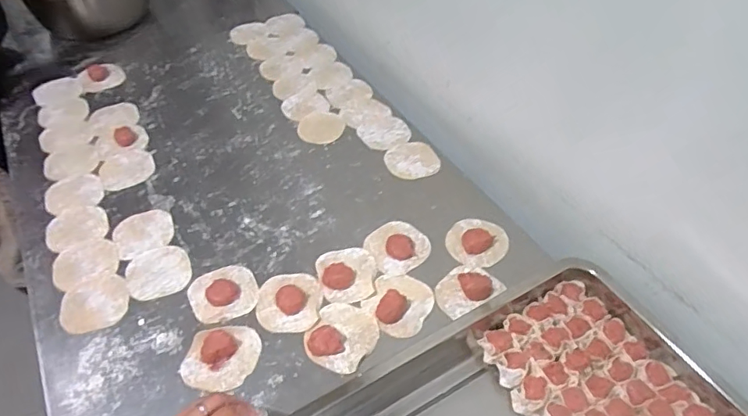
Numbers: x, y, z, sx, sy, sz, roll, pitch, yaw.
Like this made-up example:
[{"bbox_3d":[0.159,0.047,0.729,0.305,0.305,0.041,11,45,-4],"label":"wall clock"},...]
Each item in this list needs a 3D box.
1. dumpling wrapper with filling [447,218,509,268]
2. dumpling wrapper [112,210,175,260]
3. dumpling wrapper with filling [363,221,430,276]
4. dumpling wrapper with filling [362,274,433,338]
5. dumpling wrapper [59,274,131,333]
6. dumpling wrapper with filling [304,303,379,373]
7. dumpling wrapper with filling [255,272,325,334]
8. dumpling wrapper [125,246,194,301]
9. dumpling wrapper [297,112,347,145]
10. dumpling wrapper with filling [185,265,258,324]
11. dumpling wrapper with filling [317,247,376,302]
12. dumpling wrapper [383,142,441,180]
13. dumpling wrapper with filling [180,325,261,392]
[{"bbox_3d":[0.140,0.043,0.694,0.081,0.011,0.074,-1,49,2],"label":"dumpling wrapper with filling"},{"bbox_3d":[-0.325,0.035,0.724,0.079,0.004,0.076,-21,51,-15],"label":"dumpling wrapper"},{"bbox_3d":[0.032,0.048,0.693,0.079,0.019,0.079,-1,49,2],"label":"dumpling wrapper with filling"},{"bbox_3d":[0.030,0.111,0.632,0.074,0.018,0.084,22,54,21],"label":"dumpling wrapper with filling"},{"bbox_3d":[-0.353,0.120,0.652,0.079,0.006,0.078,-15,50,-14],"label":"dumpling wrapper"},{"bbox_3d":[-0.037,0.146,0.607,0.075,0.018,0.083,19,53,18],"label":"dumpling wrapper with filling"},{"bbox_3d":[-0.106,0.113,0.637,0.079,0.015,0.081,-1,49,2],"label":"dumpling wrapper with filling"},{"bbox_3d":[-0.285,0.083,0.677,0.081,0.004,0.077,-18,51,-12],"label":"dumpling wrapper"},{"bbox_3d":[-0.089,-0.138,0.873,0.079,0.004,0.082,-6,49,-3],"label":"dumpling wrapper"},{"bbox_3d":[-0.191,0.105,0.648,0.082,0.014,0.079,-21,51,-15],"label":"dumpling wrapper with filling"},{"bbox_3d":[-0.036,0.080,0.662,0.073,0.016,0.081,0,49,3],"label":"dumpling wrapper with filling"},{"bbox_3d":[0.061,-0.076,0.810,0.084,0.006,0.078,1,49,-1],"label":"dumpling wrapper"},{"bbox_3d":[-0.177,0.166,0.583,0.079,0.023,0.075,-1,49,2],"label":"dumpling wrapper with filling"}]

